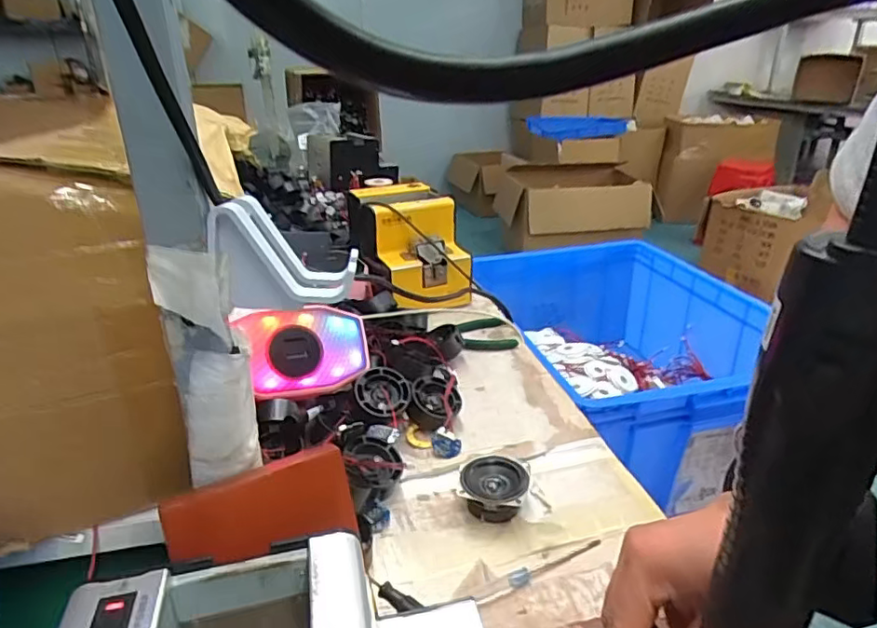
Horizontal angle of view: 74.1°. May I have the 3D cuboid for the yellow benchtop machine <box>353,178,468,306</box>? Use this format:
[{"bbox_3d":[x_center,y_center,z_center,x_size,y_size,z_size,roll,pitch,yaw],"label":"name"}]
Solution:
[{"bbox_3d":[-0.038,-0.107,0.867,0.128,0.129,0.188,-9,26,-19],"label":"yellow benchtop machine"}]

